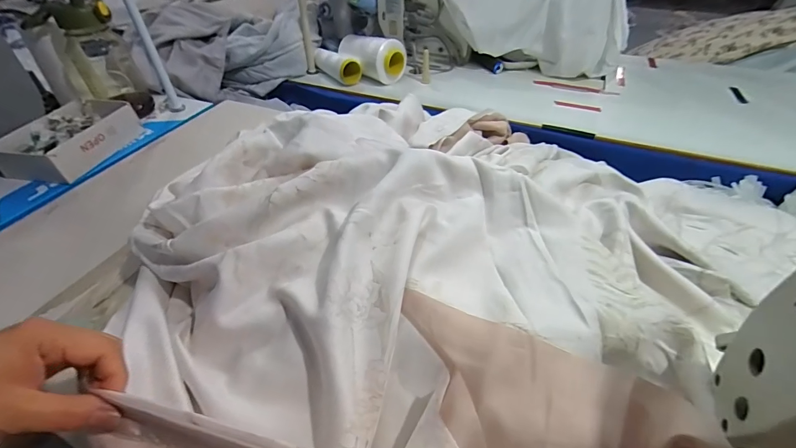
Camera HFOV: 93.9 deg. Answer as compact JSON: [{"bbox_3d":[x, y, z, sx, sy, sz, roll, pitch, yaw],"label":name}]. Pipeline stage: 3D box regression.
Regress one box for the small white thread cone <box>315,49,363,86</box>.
[{"bbox_3d":[-0.140,-0.371,0.862,0.052,0.052,0.125,-29,52,-25],"label":"small white thread cone"}]

